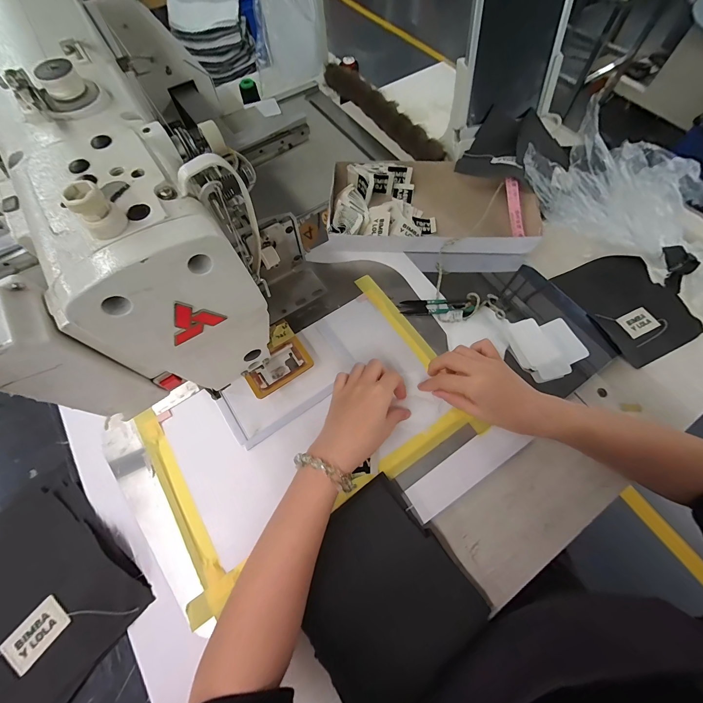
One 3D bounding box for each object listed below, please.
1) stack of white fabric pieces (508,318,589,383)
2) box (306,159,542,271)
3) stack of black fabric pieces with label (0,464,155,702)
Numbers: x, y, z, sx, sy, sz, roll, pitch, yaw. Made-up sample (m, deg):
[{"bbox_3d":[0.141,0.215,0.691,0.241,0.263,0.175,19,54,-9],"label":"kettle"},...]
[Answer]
[{"bbox_3d":[0.263,-0.006,0.420,0.096,0.022,0.083,-16,67,-6],"label":"stack of white fabric pieces"},{"bbox_3d":[0.120,-0.212,0.504,0.326,0.060,0.193,9,67,5],"label":"box"},{"bbox_3d":[-0.330,0.254,0.313,0.196,0.030,0.185,38,72,16],"label":"stack of black fabric pieces with label"}]

